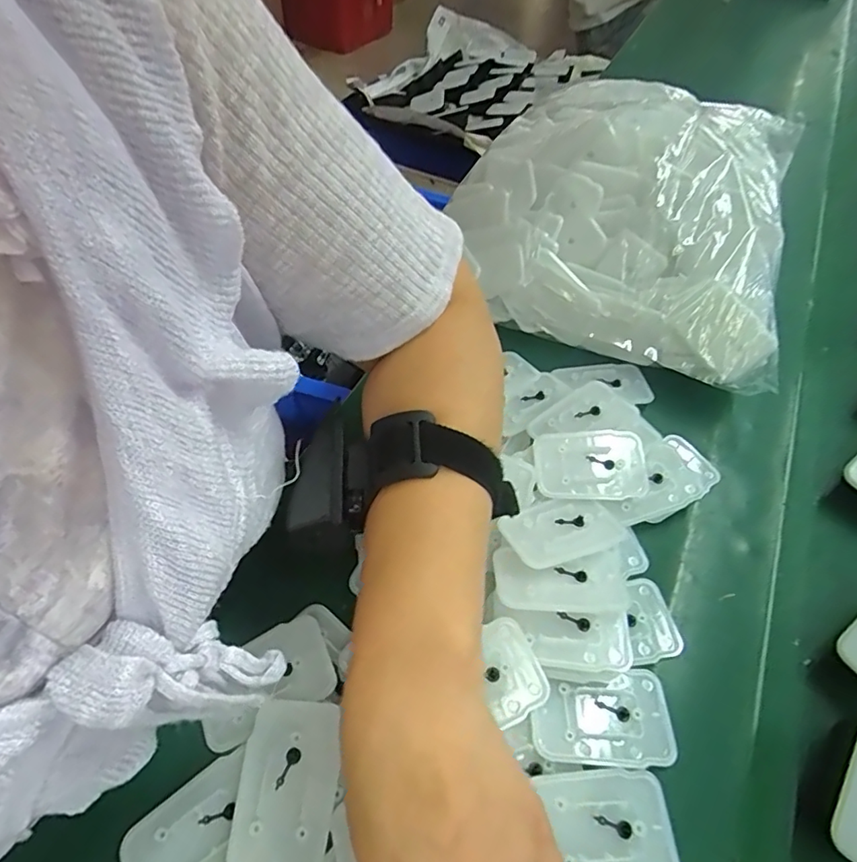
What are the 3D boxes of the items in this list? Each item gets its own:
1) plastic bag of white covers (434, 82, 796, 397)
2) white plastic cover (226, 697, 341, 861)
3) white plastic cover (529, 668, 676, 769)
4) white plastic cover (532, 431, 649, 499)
[{"bbox_3d":[0.170,-0.198,0.453,0.272,0.097,0.282,23,58,16],"label":"plastic bag of white covers"},{"bbox_3d":[-0.066,0.165,0.250,0.047,0.010,0.069,6,55,4],"label":"white plastic cover"},{"bbox_3d":[0.085,0.140,0.264,0.067,0.013,0.041,-1,54,-1],"label":"white plastic cover"},{"bbox_3d":[0.101,0.020,0.337,0.069,0.009,0.043,2,54,2],"label":"white plastic cover"}]

